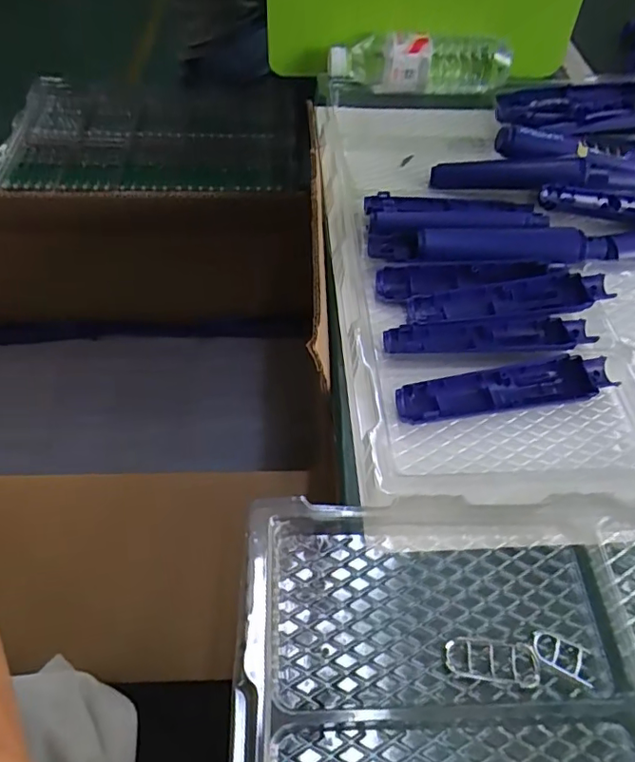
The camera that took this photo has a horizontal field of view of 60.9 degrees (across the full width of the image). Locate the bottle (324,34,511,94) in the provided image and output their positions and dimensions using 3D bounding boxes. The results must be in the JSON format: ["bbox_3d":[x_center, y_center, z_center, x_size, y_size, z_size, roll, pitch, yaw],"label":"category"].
[{"bbox_3d":[0.132,-0.415,0.701,0.233,0.054,0.076,4,54,-2],"label":"bottle"}]

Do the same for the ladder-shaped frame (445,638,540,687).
[{"bbox_3d":[0.099,0.159,0.306,0.052,0.007,0.021,6,54,0],"label":"ladder-shaped frame"}]

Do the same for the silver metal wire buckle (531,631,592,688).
[{"bbox_3d":[0.141,0.158,0.310,0.035,0.004,0.020,21,55,11],"label":"silver metal wire buckle"}]

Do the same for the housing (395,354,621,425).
[{"bbox_3d":[0.143,0.006,0.413,0.167,0.017,0.037,-6,55,-9],"label":"housing"}]

